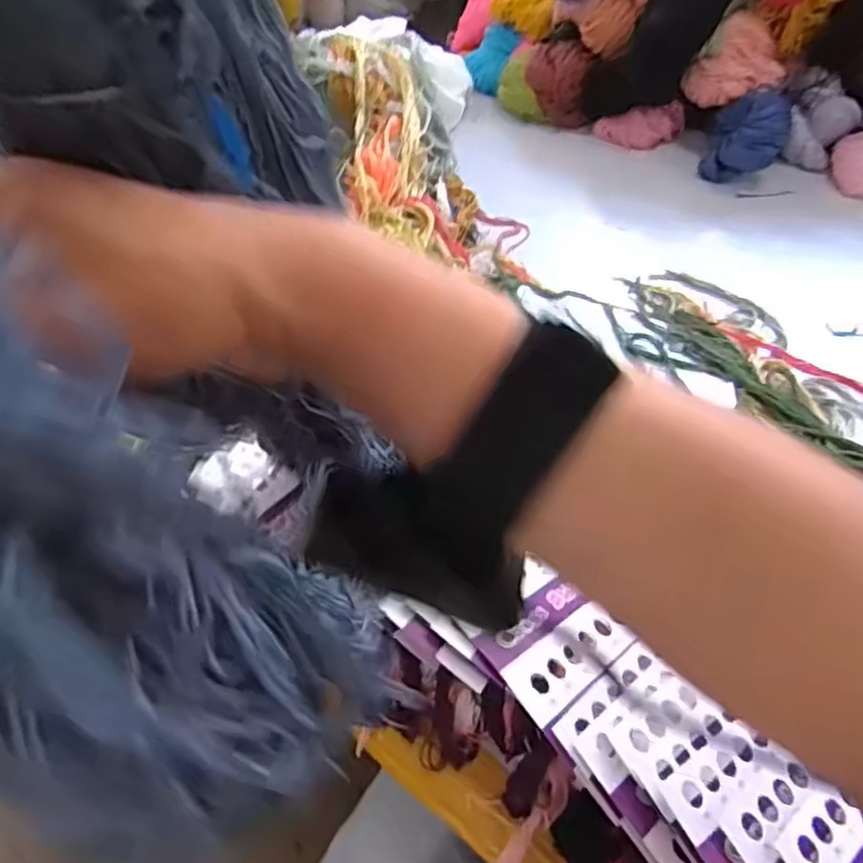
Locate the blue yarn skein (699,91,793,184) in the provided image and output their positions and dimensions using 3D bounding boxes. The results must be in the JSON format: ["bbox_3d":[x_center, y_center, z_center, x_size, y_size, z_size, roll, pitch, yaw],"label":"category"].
[{"bbox_3d":[0.362,-0.340,0.781,0.084,0.087,0.089,23,58,20],"label":"blue yarn skein"}]

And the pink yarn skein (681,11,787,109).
[{"bbox_3d":[0.357,-0.425,0.786,0.098,0.071,0.080,34,62,25],"label":"pink yarn skein"}]

